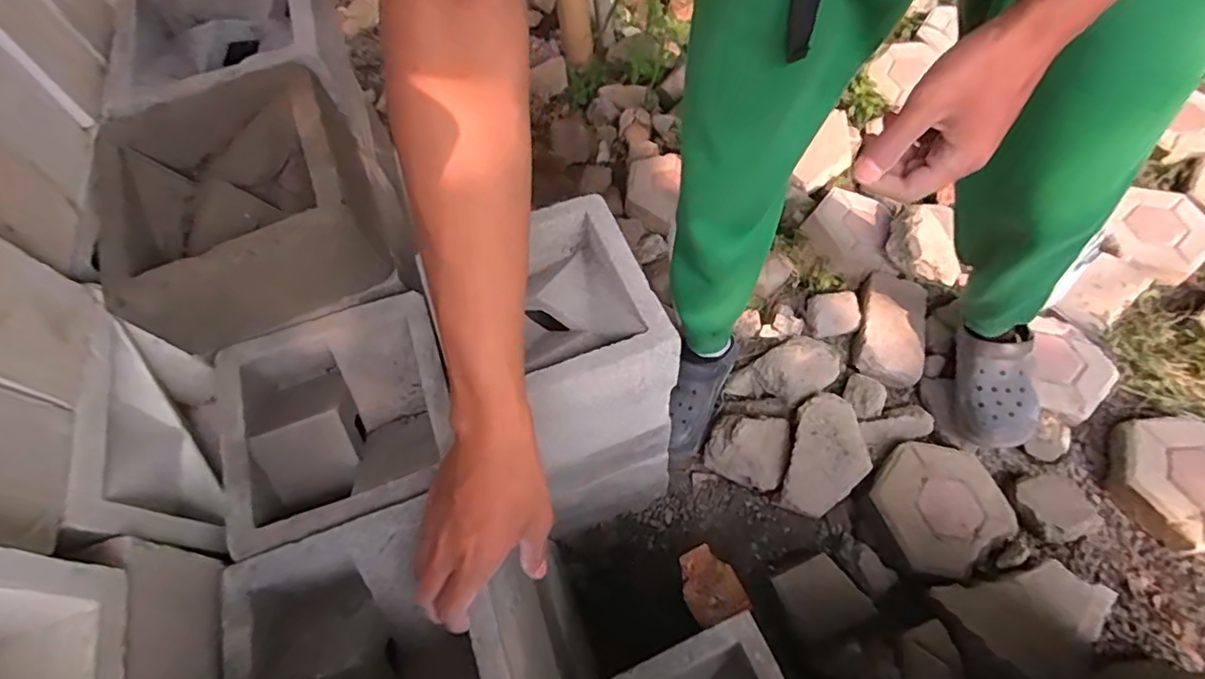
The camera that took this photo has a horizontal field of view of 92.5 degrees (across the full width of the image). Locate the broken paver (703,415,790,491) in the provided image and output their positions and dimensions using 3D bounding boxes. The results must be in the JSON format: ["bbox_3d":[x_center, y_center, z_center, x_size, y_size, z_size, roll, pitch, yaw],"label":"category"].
[{"bbox_3d":[0.239,0.171,0.946,0.129,0.085,0.120,15,63,11],"label":"broken paver"}]

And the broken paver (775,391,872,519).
[{"bbox_3d":[0.368,0.188,0.934,0.123,0.059,0.206,16,63,12],"label":"broken paver"}]

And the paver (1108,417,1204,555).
[{"bbox_3d":[0.907,0.208,0.894,0.214,0.062,0.196,-25,63,-10],"label":"paver"}]

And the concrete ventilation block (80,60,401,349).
[{"bbox_3d":[-0.338,-0.124,0.547,0.211,0.116,0.212,-22,62,-9],"label":"concrete ventilation block"}]

